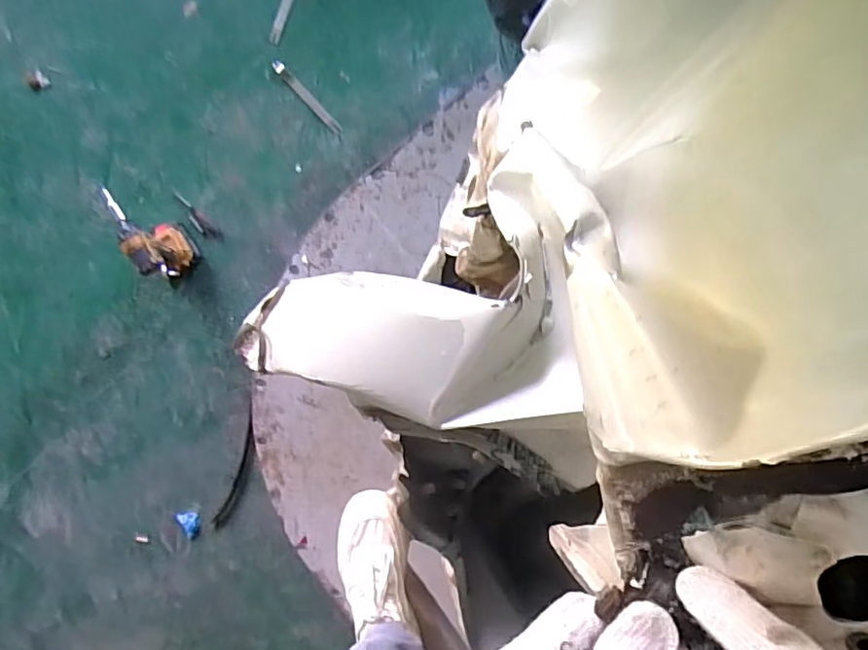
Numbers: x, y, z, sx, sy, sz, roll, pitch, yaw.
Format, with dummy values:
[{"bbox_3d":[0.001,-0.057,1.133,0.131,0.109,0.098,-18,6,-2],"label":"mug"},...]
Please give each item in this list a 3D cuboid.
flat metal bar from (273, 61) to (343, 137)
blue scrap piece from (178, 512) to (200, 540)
[{"bbox_3d":[-0.311,-0.557,1.477,0.026,0.009,0.220,-44,98,0],"label":"flat metal bar"},{"bbox_3d":[-0.678,0.559,1.680,0.051,0.018,0.084,-25,94,6],"label":"blue scrap piece"}]

